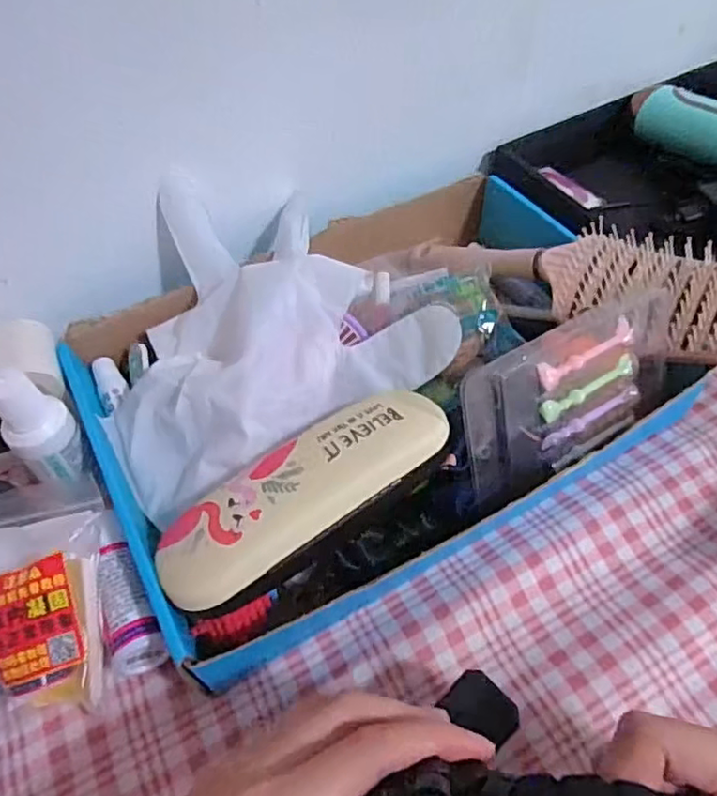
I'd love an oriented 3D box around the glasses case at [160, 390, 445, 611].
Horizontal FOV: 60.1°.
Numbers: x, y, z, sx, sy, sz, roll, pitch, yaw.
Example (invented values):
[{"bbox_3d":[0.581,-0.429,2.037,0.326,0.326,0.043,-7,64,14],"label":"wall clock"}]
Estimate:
[{"bbox_3d":[-0.025,0.047,0.304,0.151,0.038,0.057,-30,57,-19],"label":"glasses case"}]

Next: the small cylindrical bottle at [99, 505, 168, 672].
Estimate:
[{"bbox_3d":[-0.112,0.091,0.296,0.022,0.022,0.075,-18,70,-11],"label":"small cylindrical bottle"}]

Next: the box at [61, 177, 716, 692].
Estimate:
[{"bbox_3d":[0.005,-0.017,0.370,0.312,0.089,0.220,-26,54,-16],"label":"box"}]

